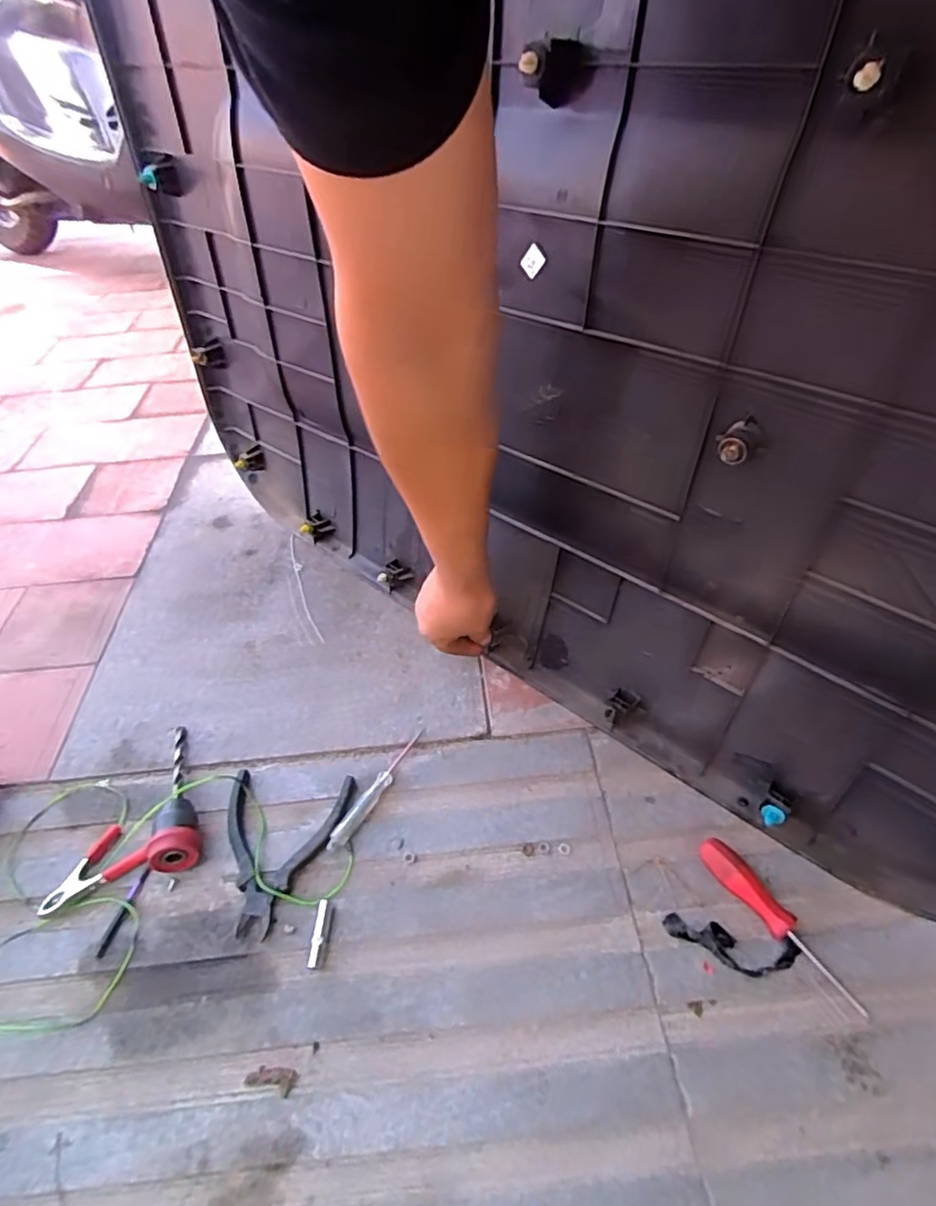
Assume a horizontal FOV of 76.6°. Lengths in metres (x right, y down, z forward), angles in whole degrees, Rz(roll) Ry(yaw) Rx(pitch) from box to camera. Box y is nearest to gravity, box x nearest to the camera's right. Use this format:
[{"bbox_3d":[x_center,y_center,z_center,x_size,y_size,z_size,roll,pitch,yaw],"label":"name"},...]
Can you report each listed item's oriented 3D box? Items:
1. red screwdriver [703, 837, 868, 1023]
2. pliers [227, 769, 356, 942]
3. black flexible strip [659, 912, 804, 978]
[{"bbox_3d":[0.243,0.246,0.463,0.026,0.029,0.142,-31,52,-24],"label":"red screwdriver"},{"bbox_3d":[-0.171,0.219,0.529,0.115,0.017,0.139,2,46,6],"label":"pliers"},{"bbox_3d":[0.204,0.265,0.457,0.097,0.015,0.033,8,47,11],"label":"black flexible strip"}]

